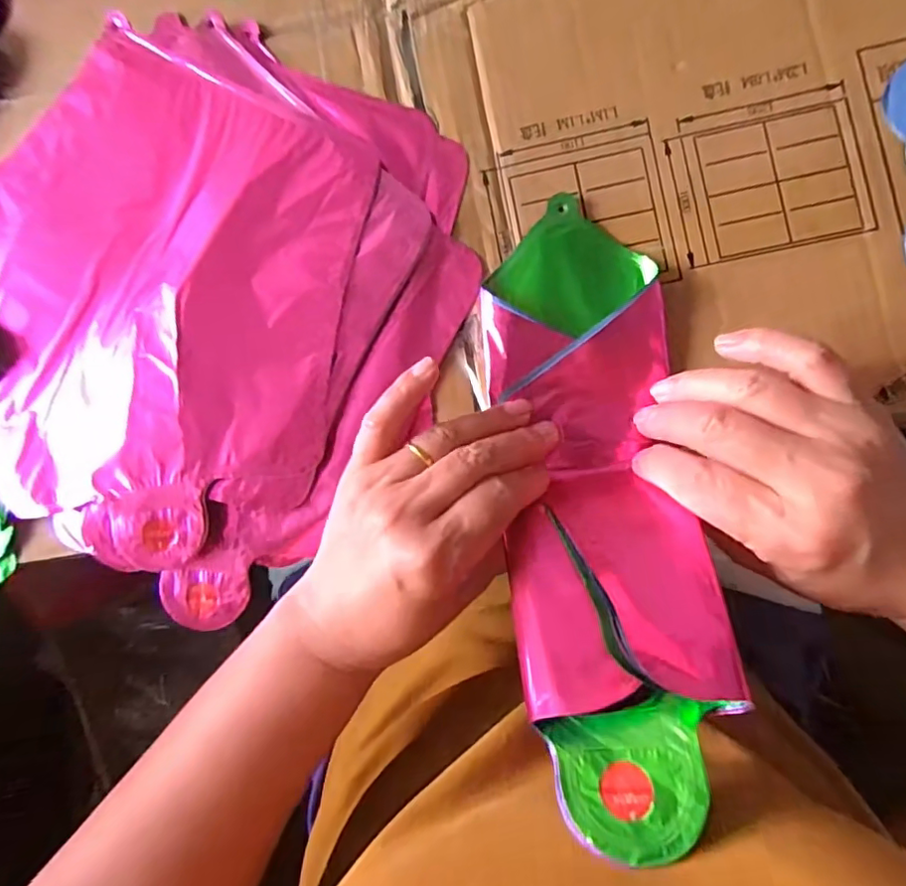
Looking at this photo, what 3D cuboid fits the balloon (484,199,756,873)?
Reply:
[{"bbox_3d":[0.058,0.014,0.232,0.078,0.055,0.246,-3,60,6],"label":"balloon"}]

